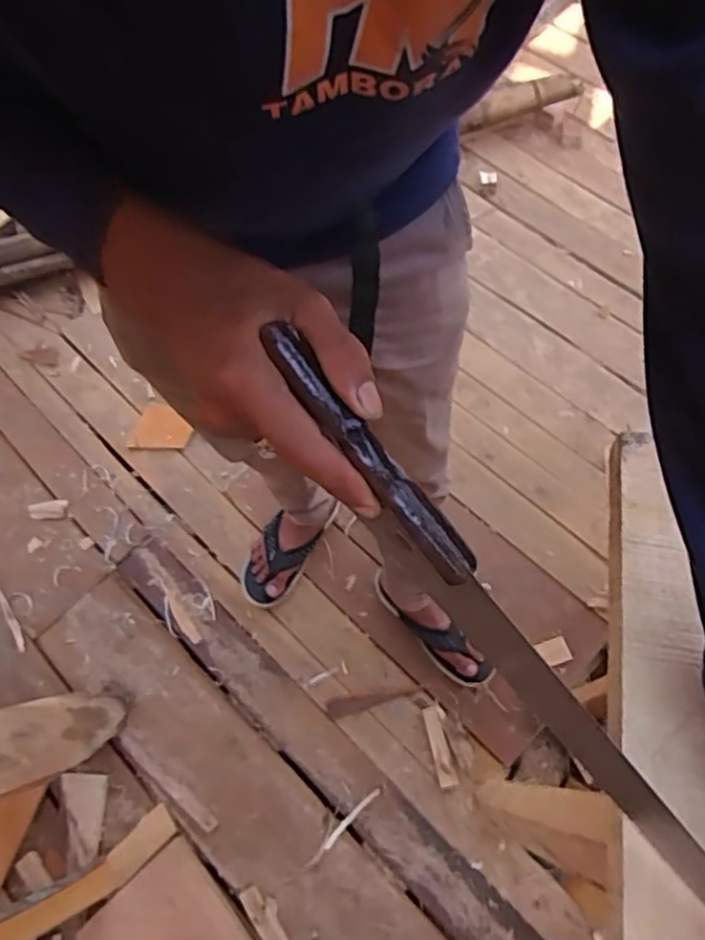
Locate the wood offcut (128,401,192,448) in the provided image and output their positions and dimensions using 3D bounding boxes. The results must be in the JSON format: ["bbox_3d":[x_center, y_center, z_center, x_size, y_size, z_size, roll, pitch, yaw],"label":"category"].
[{"bbox_3d":[-0.397,-0.092,1.372,0.122,0.020,0.093,3,65,4],"label":"wood offcut"}]

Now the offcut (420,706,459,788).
[{"bbox_3d":[0.141,0.450,1.077,0.029,0.009,0.122,-14,65,-3],"label":"offcut"}]

